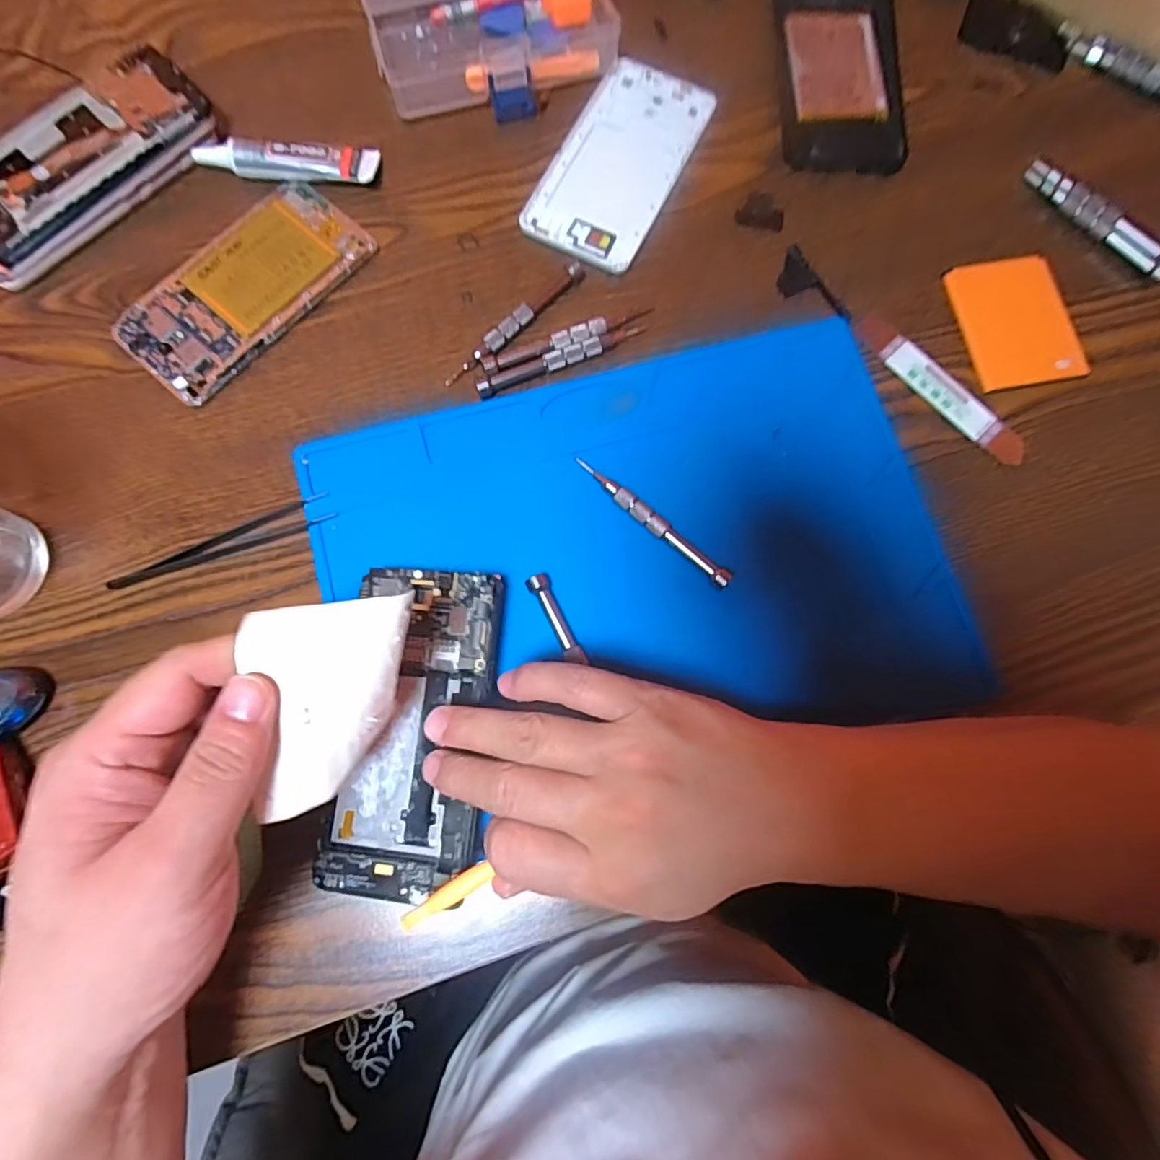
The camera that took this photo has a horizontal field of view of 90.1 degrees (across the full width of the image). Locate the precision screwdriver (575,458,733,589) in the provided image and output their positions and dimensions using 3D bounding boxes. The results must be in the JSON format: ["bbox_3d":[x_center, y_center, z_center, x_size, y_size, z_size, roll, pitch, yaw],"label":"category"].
[{"bbox_3d":[0.038,-0.031,0.305,0.101,0.006,0.010,39,80,7],"label":"precision screwdriver"}]

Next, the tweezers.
[{"bbox_3d":[-0.186,-0.021,0.304,0.112,0.007,0.017,-19,79,-5],"label":"tweezers"}]

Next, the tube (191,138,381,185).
[{"bbox_3d":[-0.174,-0.248,0.345,0.103,0.020,0.025,-2,78,-2],"label":"tube"}]

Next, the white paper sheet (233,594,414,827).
[{"bbox_3d":[-0.091,0.047,0.217,0.056,0.032,0.074,-5,78,-3],"label":"white paper sheet"}]

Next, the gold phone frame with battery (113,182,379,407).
[{"bbox_3d":[-0.191,-0.168,0.331,0.070,0.009,0.141,42,80,7],"label":"gold phone frame with battery"}]

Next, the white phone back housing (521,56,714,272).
[{"bbox_3d":[0.026,-0.260,0.359,0.073,0.004,0.148,26,78,4],"label":"white phone back housing"}]

